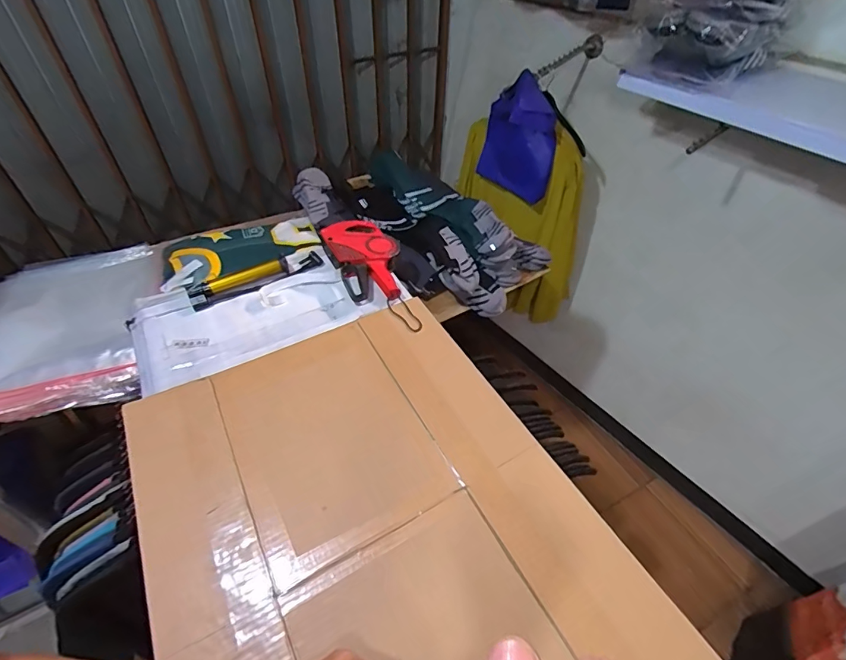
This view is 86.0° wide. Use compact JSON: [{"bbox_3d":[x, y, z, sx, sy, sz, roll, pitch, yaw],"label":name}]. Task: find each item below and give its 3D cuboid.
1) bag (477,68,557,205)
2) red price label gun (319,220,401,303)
[{"bbox_3d":[0.291,-0.574,1.397,0.240,0.359,0.071,33,61,19],"label":"bag"},{"bbox_3d":[-0.109,-0.143,0.907,0.131,0.049,0.217,-21,50,-20],"label":"red price label gun"}]

